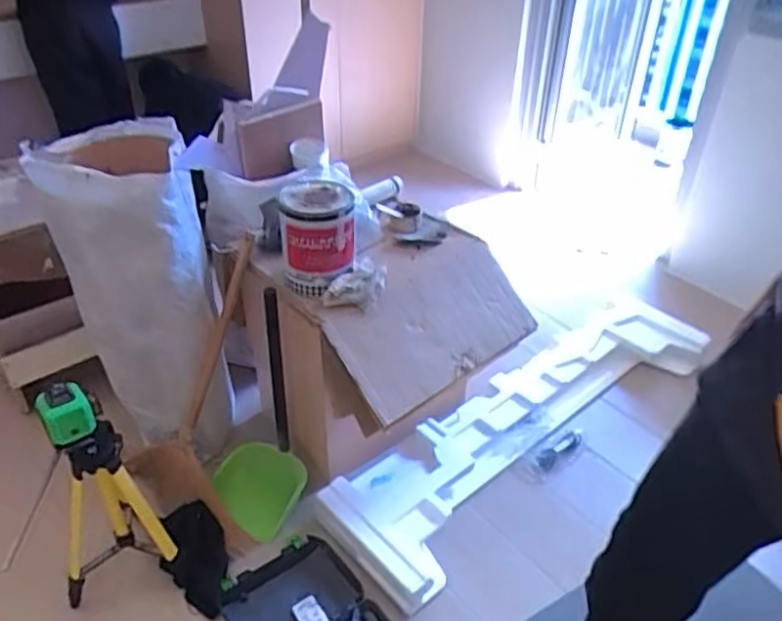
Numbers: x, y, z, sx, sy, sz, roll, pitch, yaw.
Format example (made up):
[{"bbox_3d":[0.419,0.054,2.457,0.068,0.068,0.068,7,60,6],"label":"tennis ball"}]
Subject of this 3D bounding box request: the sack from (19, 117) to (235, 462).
[{"bbox_3d":[-0.600,0.018,1.683,0.318,0.881,0.294,-14,41,-19],"label":"sack"}]

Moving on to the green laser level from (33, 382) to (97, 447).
[{"bbox_3d":[-0.596,0.189,1.238,0.092,0.104,0.074,-22,44,-27],"label":"green laser level"}]

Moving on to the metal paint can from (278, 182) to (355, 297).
[{"bbox_3d":[-0.163,-0.160,1.491,0.157,0.199,0.188,-4,38,-7],"label":"metal paint can"}]

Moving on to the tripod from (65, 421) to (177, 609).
[{"bbox_3d":[-0.615,0.419,1.396,0.216,0.408,0.139,-22,44,-27],"label":"tripod"}]

